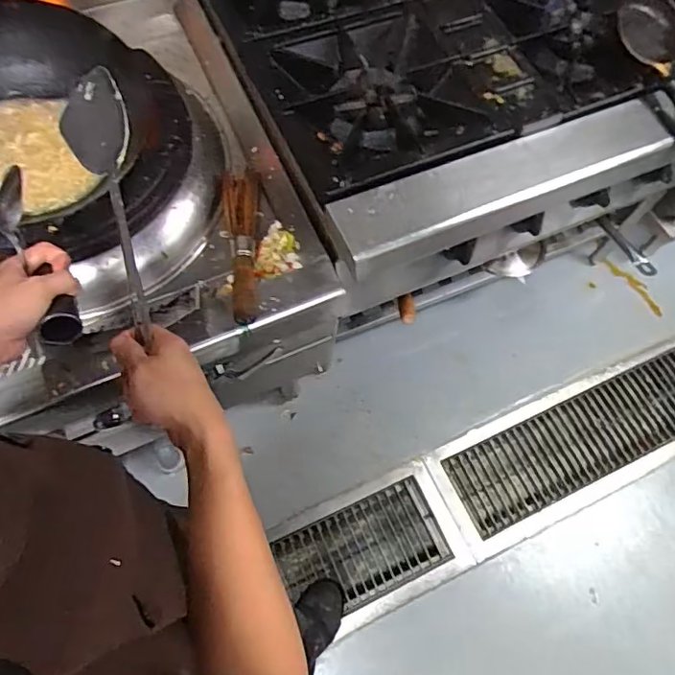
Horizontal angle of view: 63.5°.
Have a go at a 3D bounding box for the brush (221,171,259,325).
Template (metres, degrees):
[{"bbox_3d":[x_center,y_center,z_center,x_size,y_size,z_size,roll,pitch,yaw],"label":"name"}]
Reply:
[{"bbox_3d":[-0.136,-0.137,0.792,0.057,0.061,0.286,-6,49,-5],"label":"brush"}]

